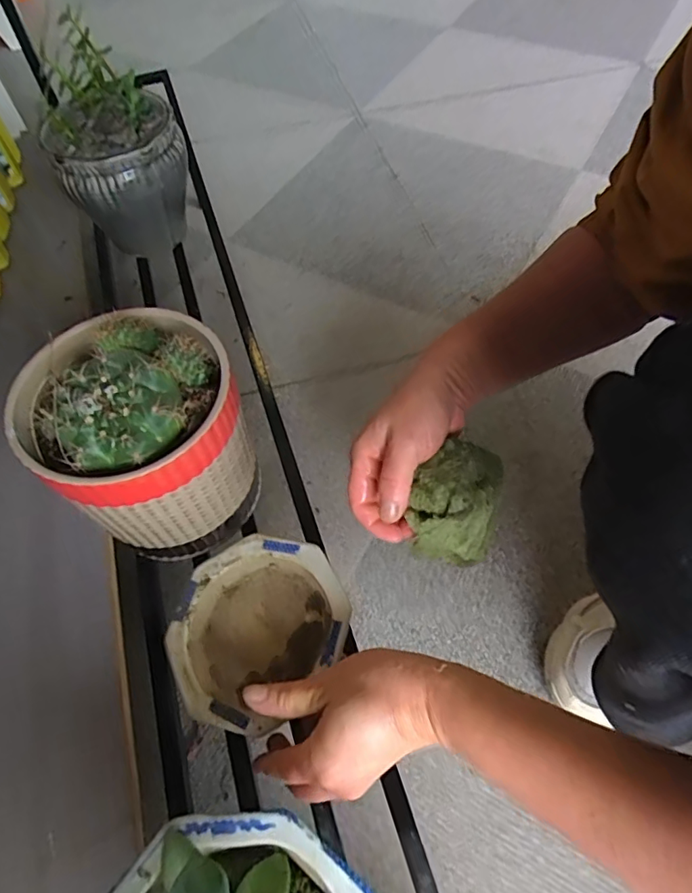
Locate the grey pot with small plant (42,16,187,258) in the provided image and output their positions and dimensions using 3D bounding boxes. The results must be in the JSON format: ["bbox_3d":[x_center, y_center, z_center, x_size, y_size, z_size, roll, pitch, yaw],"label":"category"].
[{"bbox_3d":[-0.235,-0.302,0.547,0.128,0.175,0.118,-22,60,-12],"label":"grey pot with small plant"}]

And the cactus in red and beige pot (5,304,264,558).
[{"bbox_3d":[-0.138,-0.010,0.367,0.130,0.145,0.127,-1,58,1],"label":"cactus in red and beige pot"}]

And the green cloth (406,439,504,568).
[{"bbox_3d":[0.073,0.035,0.340,0.054,0.033,0.086,14,60,11],"label":"green cloth"}]

